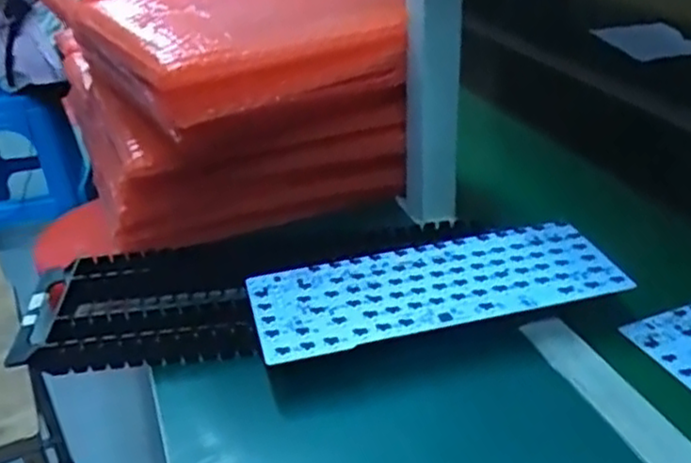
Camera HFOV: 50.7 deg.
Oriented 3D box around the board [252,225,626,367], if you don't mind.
[{"bbox_3d":[0.076,0.044,0.628,0.310,0.005,0.113,-10,32,-12],"label":"board"}]

